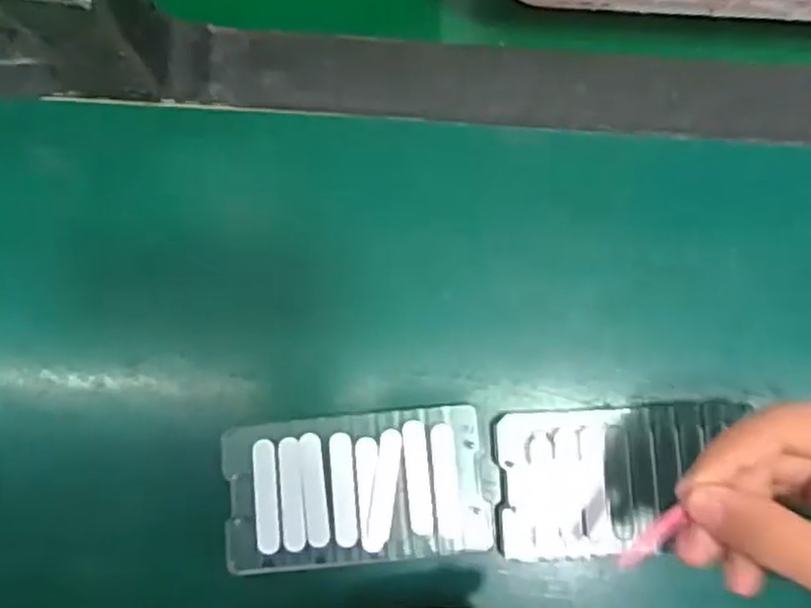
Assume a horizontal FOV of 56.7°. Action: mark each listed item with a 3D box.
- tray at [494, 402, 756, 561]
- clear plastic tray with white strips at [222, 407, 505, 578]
[{"bbox_3d":[0.099,0.083,0.354,0.109,0.013,0.066,-3,81,-2],"label":"tray"},{"bbox_3d":[-0.021,0.086,0.352,0.122,0.011,0.067,-5,81,-1],"label":"clear plastic tray with white strips"}]

